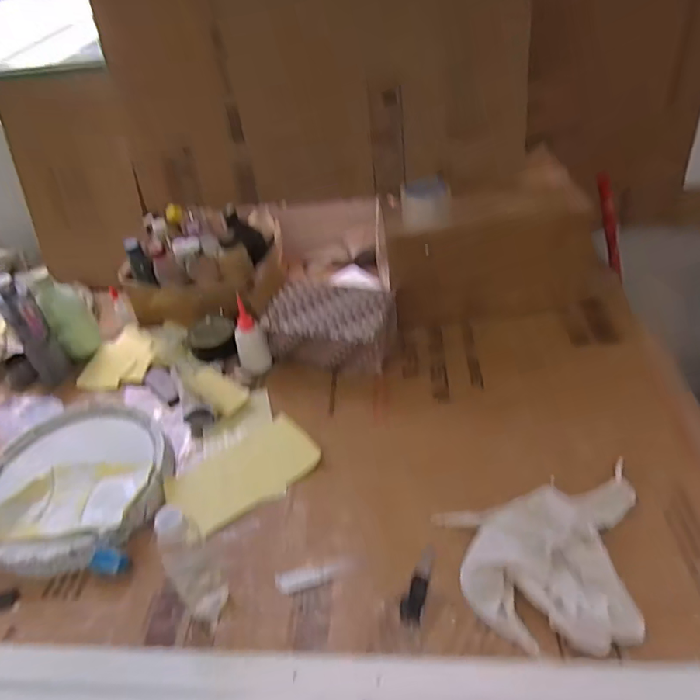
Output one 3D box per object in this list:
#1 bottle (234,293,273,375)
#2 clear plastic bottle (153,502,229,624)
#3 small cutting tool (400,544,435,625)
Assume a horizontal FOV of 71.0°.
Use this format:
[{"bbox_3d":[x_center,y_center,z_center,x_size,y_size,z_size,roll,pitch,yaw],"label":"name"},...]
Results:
[{"bbox_3d":[-0.190,-0.020,0.937,0.056,0.138,0.049,-31,45,-28],"label":"bottle"},{"bbox_3d":[-0.192,0.252,0.589,0.051,0.178,0.048,-25,43,-23],"label":"clear plastic bottle"},{"bbox_3d":[0.088,0.302,0.637,0.029,0.010,0.099,8,41,17],"label":"small cutting tool"}]

